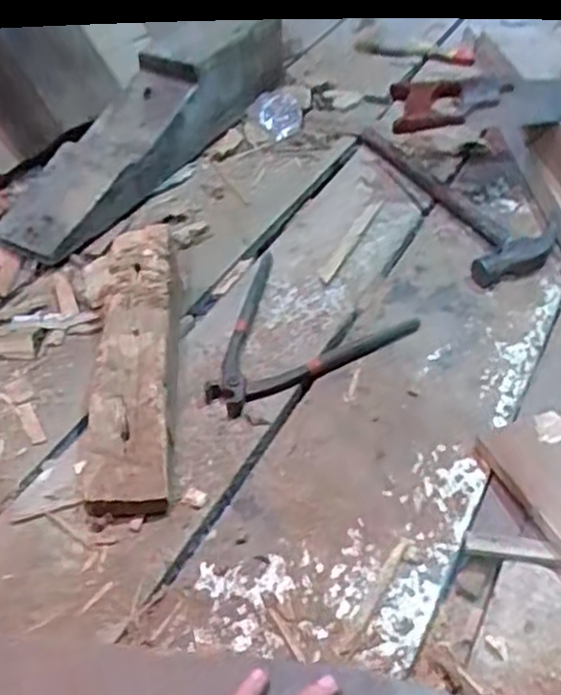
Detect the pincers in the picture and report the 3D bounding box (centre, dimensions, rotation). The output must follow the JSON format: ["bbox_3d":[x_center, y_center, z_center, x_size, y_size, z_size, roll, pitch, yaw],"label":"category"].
[{"bbox_3d":[-0.006,-0.036,0.707,0.213,0.021,0.189,-26,49,-18],"label":"pincers"}]

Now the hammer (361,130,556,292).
[{"bbox_3d":[0.193,-0.190,0.828,0.104,0.025,0.331,-19,47,-12],"label":"hammer"}]

